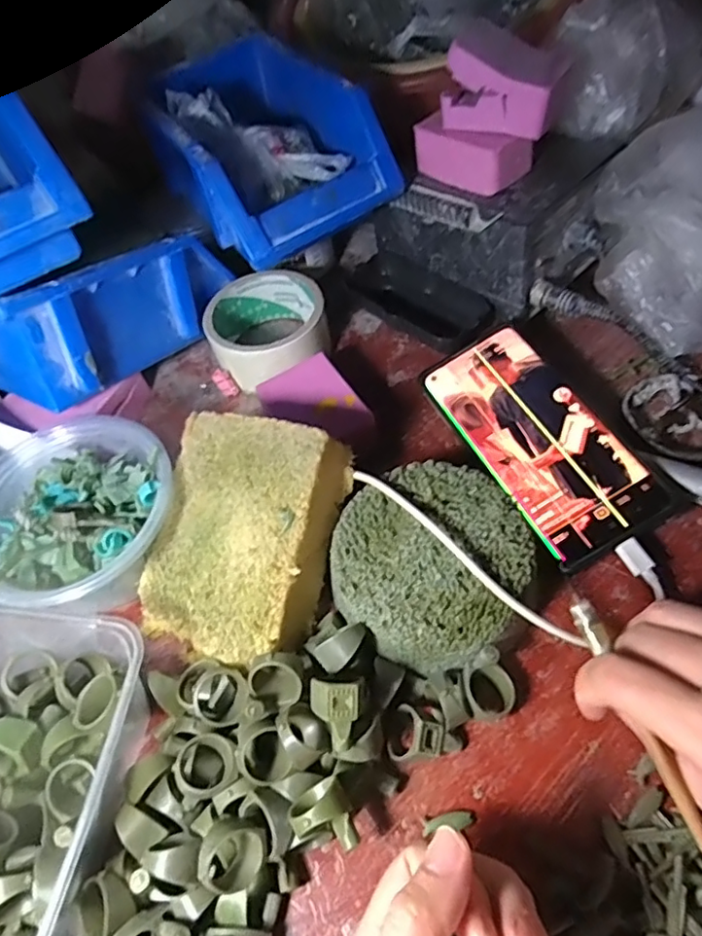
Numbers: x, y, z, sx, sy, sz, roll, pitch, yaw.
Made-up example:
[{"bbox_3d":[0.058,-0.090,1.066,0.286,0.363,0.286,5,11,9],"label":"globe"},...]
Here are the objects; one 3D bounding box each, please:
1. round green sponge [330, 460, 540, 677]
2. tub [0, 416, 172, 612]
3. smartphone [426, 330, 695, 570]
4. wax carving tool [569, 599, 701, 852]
[{"bbox_3d":[0.042,0.047,0.304,0.099,0.031,0.099,-4,56,6],"label":"round green sponge"},{"bbox_3d":[-0.161,0.024,0.330,0.126,0.036,0.116,-4,56,6],"label":"tub"},{"bbox_3d":[0.114,-0.021,0.355,0.079,0.006,0.161,-32,59,1],"label":"smartphone"},{"bbox_3d":[0.127,0.120,0.237,0.009,0.007,0.139,-21,73,-10],"label":"wax carving tool"}]

